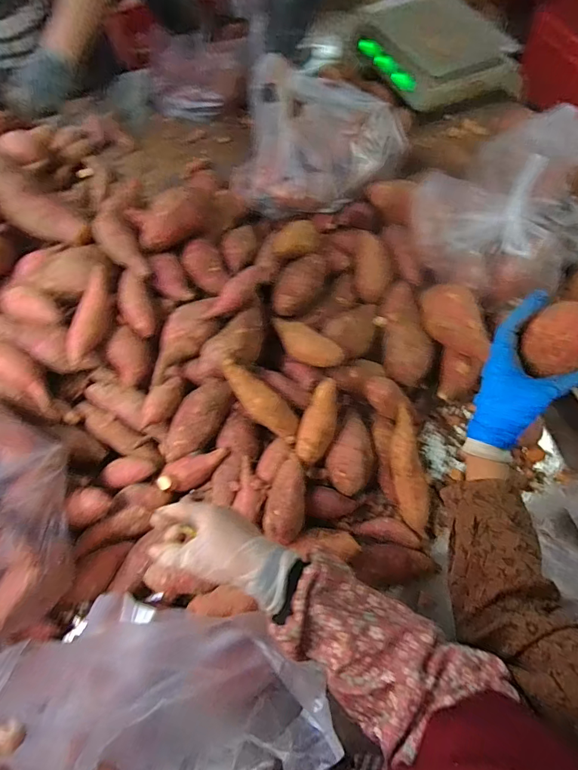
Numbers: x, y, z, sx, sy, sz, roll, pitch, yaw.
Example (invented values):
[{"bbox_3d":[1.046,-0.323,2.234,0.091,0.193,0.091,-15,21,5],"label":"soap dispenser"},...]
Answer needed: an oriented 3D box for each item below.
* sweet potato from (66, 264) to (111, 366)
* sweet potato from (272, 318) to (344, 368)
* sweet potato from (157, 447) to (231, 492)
[{"bbox_3d":[-0.300,-0.106,0.636,0.035,0.035,0.153,11,80,6],"label":"sweet potato"},{"bbox_3d":[0.017,-0.072,0.676,0.141,0.033,0.050,35,69,31],"label":"sweet potato"},{"bbox_3d":[-0.140,0.127,0.625,0.108,0.037,0.042,-16,65,-7],"label":"sweet potato"}]

